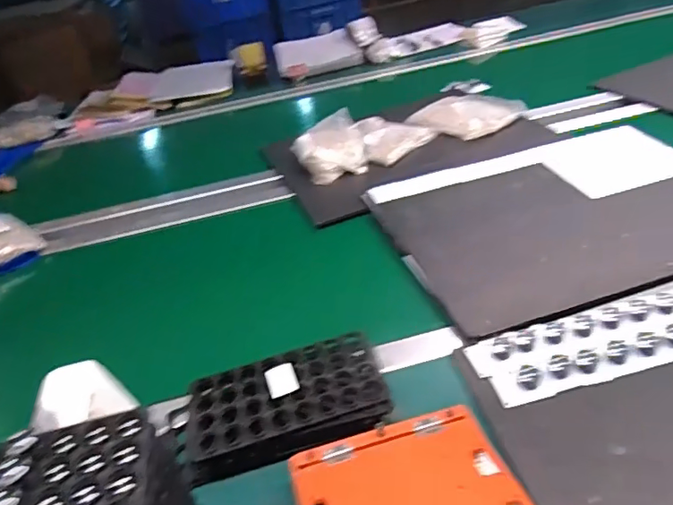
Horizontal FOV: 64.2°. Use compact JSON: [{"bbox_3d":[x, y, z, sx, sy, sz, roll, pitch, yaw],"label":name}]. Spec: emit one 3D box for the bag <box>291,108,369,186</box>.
[{"bbox_3d":[-0.013,-0.200,1.004,0.128,0.058,0.173,-14,36,-5],"label":"bag"}]

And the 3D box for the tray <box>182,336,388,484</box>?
[{"bbox_3d":[-0.053,0.158,0.552,0.209,0.040,0.118,-18,36,-11],"label":"tray"}]

